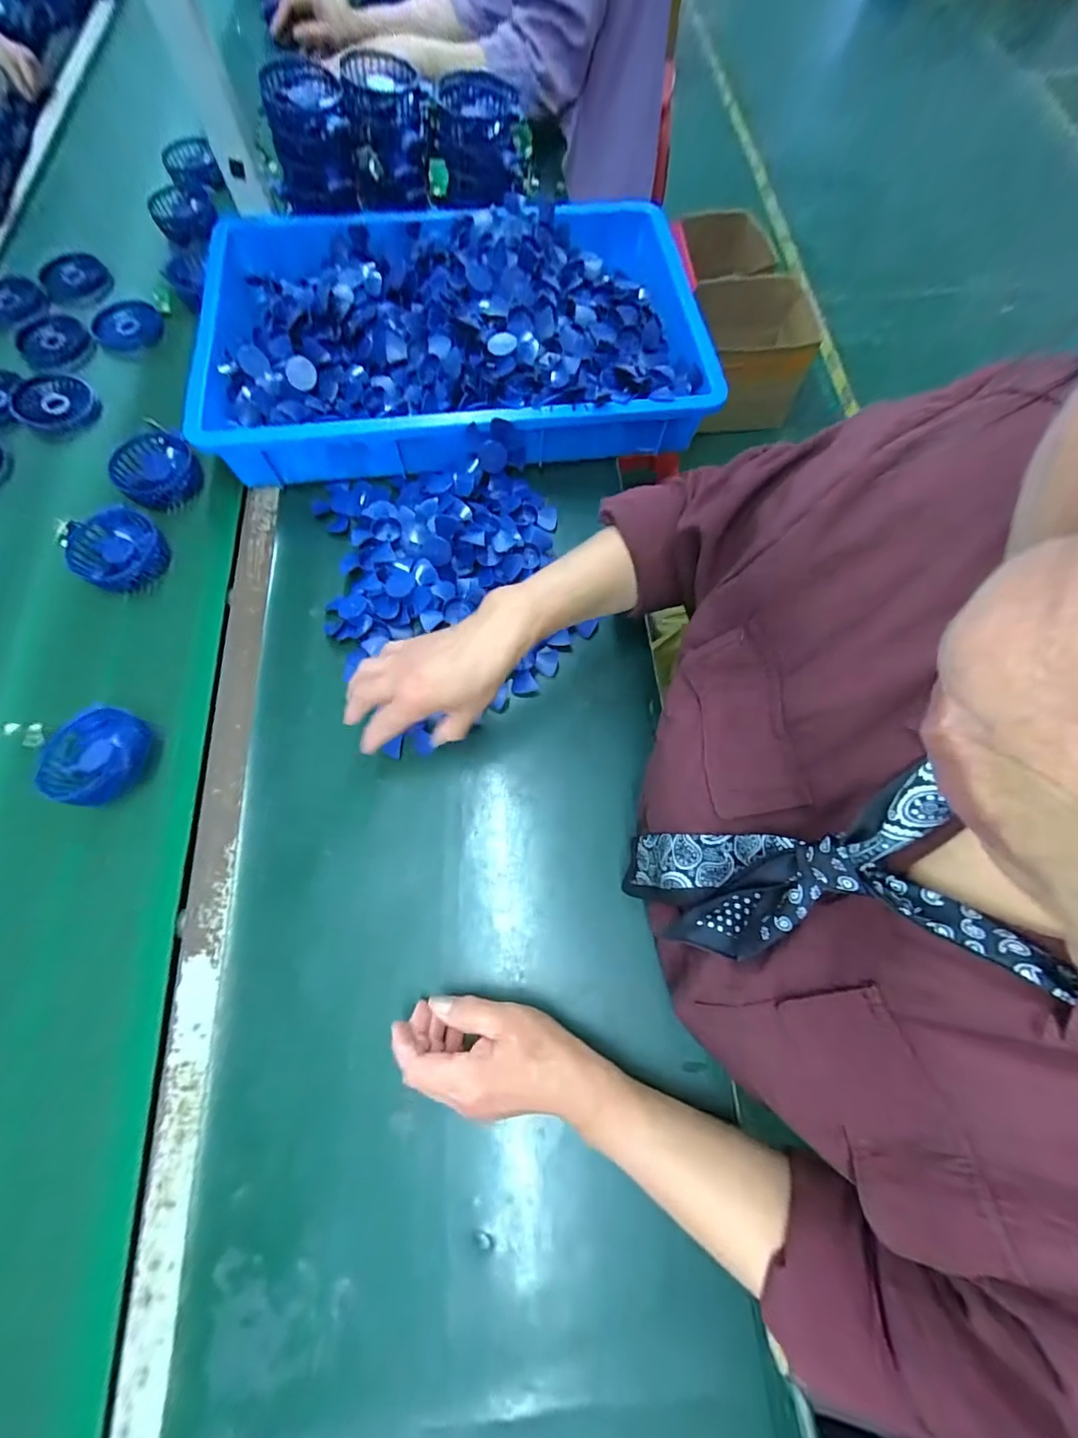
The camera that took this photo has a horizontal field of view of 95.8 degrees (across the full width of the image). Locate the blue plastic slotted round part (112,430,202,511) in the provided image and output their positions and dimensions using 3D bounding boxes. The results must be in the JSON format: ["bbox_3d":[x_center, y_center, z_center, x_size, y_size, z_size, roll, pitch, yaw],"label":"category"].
[{"bbox_3d":[-0.446,-0.290,0.577,0.086,0.045,0.094,0,71,1],"label":"blue plastic slotted round part"}]

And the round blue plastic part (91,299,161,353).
[{"bbox_3d":[-0.570,-0.543,0.675,0.085,0.024,0.070,-41,76,-14],"label":"round blue plastic part"}]

